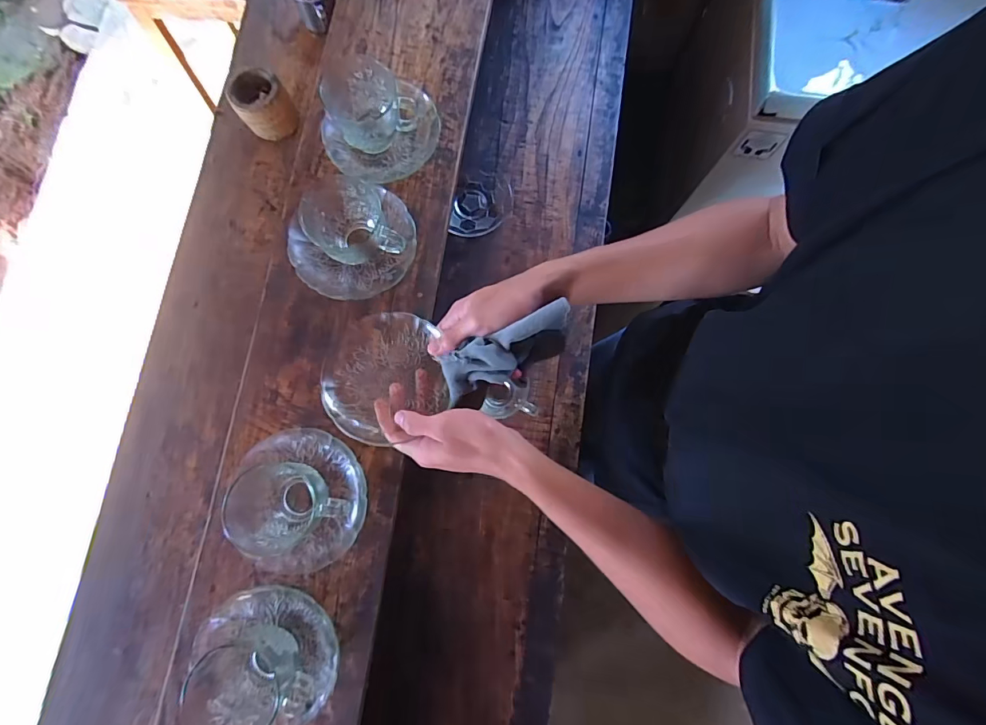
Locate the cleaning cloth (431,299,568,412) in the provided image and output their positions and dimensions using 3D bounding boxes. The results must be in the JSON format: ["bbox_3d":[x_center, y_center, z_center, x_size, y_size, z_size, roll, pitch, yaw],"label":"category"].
[{"bbox_3d":[0.013,-0.010,0.409,0.131,0.024,0.051,-30,81,2],"label":"cleaning cloth"}]

